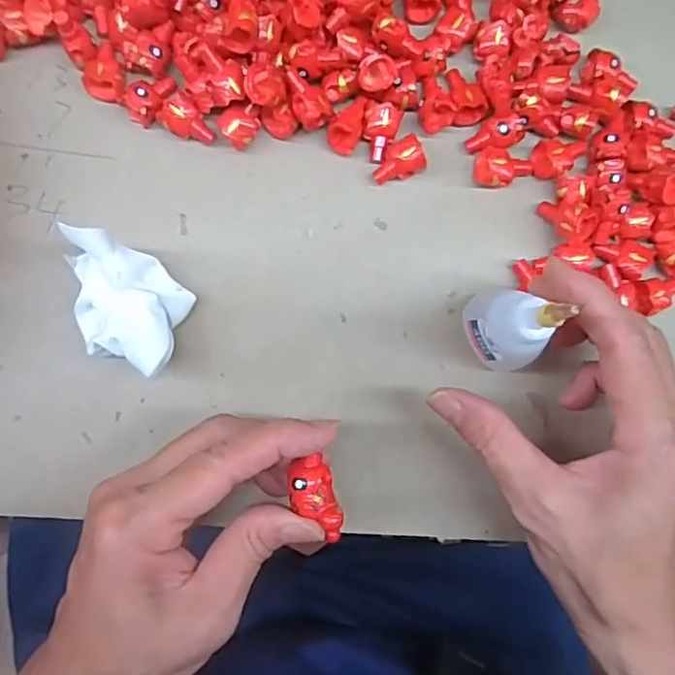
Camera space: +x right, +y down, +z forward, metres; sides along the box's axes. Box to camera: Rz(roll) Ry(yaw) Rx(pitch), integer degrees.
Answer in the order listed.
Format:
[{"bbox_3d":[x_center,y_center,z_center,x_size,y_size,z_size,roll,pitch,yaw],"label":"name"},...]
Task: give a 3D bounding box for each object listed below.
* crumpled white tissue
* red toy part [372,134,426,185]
[{"bbox_3d":[-0.091,-0.015,0.256,0.054,0.041,0.043,27,86,-1],"label":"crumpled white tissue"},{"bbox_3d":[0.028,-0.081,0.279,0.026,0.010,0.016,-30,89,-4],"label":"red toy part"}]

